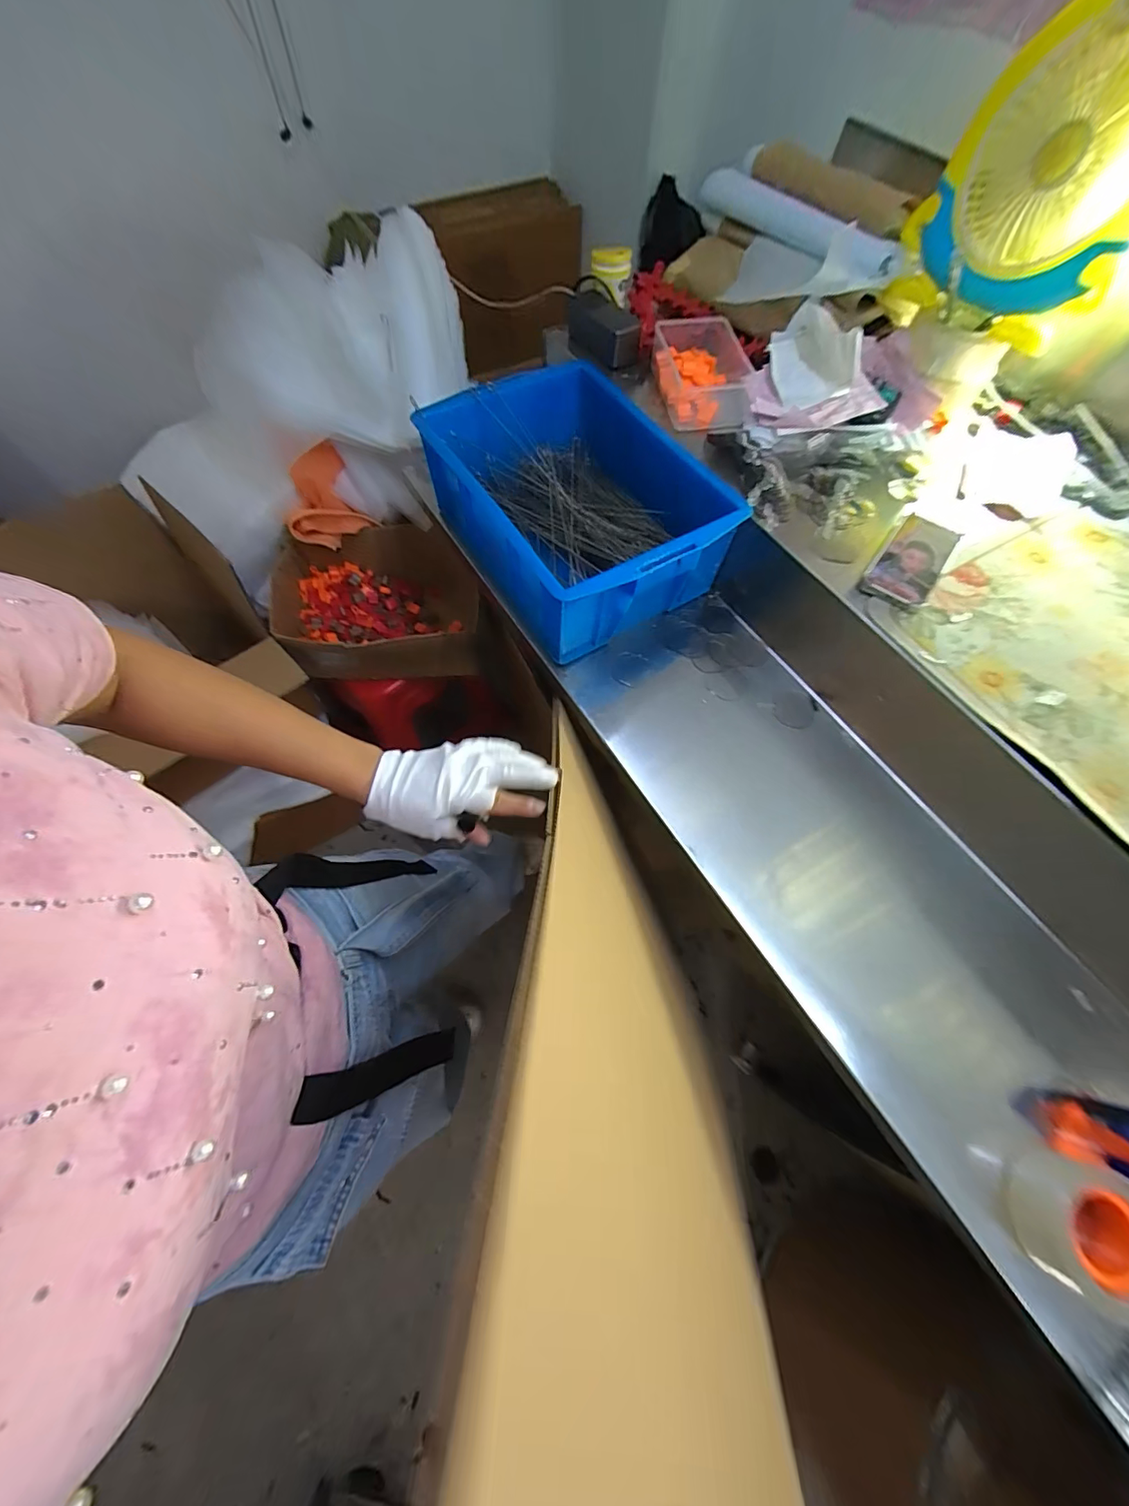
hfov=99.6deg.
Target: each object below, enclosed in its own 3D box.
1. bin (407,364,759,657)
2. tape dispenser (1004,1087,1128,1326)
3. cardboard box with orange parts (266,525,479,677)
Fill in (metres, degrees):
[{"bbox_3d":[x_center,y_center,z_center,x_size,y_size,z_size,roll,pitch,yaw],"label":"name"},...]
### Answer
[{"bbox_3d":[0.010,-0.369,0.689,0.299,0.151,0.405,-30,70,-15],"label":"bin"},{"bbox_3d":[0.491,0.412,0.451,0.101,0.094,0.151,11,65,3],"label":"tape dispenser"},{"bbox_3d":[-0.393,-0.304,0.995,0.411,0.154,0.279,-3,65,-4],"label":"cardboard box with orange parts"}]

